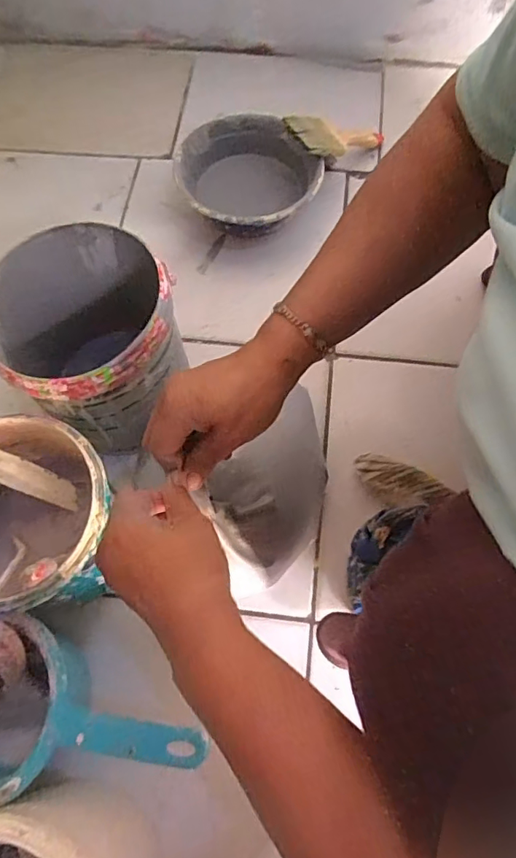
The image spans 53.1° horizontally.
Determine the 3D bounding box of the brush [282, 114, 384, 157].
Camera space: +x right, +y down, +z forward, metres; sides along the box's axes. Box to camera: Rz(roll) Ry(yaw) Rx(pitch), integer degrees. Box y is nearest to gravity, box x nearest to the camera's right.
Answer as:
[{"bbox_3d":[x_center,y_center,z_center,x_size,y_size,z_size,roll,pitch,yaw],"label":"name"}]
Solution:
[{"bbox_3d":[0.119,-0.421,0.752,0.185,0.026,0.053,-15,65,-34],"label":"brush"}]

